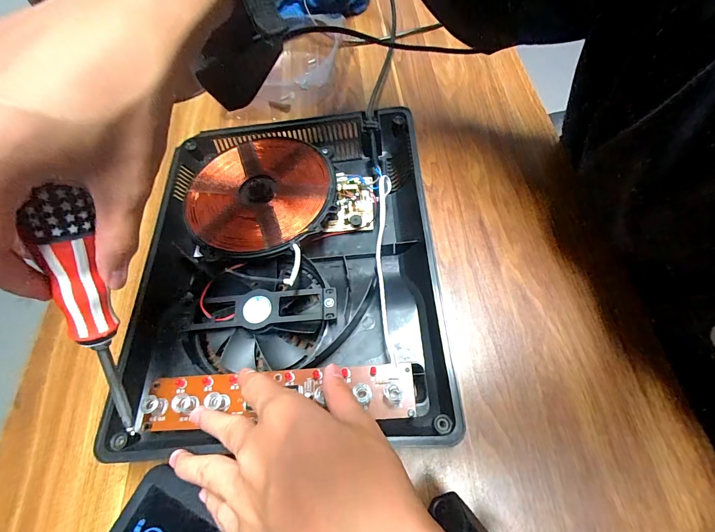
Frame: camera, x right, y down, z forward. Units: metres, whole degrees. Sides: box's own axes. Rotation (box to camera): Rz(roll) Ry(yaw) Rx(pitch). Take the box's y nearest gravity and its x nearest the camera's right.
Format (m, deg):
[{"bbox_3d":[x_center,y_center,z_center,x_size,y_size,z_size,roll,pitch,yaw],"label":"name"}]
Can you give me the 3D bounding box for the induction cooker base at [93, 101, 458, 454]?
[{"bbox_3d":[-0.068,-0.010,0.343,0.281,0.043,0.335,-4,62,2],"label":"induction cooker base"}]

